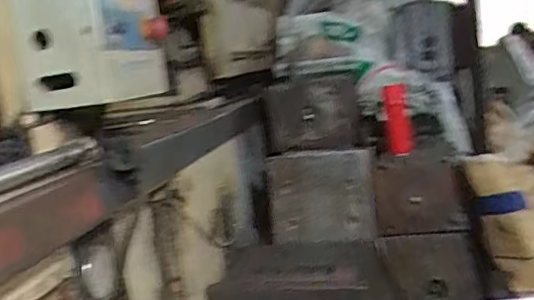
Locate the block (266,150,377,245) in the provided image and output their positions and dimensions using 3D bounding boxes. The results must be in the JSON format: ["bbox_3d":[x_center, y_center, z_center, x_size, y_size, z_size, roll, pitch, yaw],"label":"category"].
[{"bbox_3d":[0.151,0.123,1.439,0.286,0.223,0.097,-9,10,-8],"label":"block"}]

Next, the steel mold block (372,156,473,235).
[{"bbox_3d":[0.411,0.116,1.535,0.233,0.181,0.210,-6,10,11],"label":"steel mold block"}]

